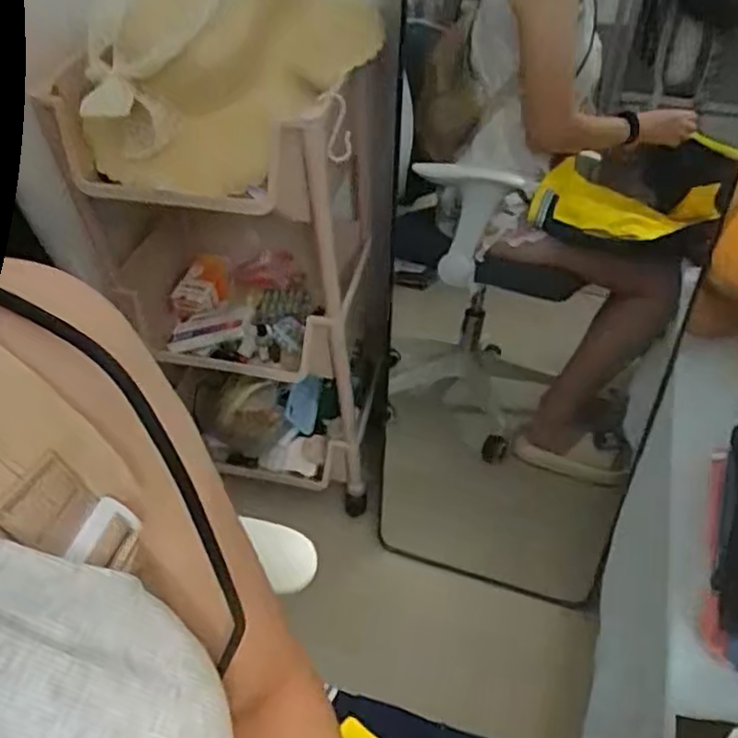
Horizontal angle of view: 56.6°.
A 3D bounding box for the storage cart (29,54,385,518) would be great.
[{"bbox_3d":[-0.176,-0.131,1.136,0.377,0.730,0.264,16,51,18],"label":"storage cart"}]

